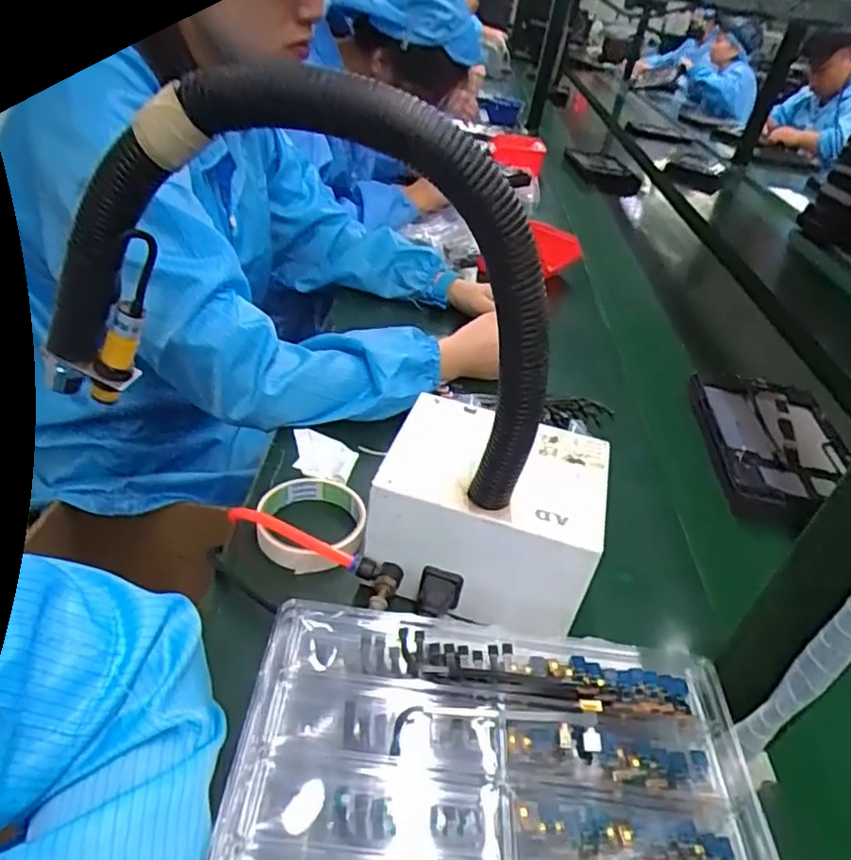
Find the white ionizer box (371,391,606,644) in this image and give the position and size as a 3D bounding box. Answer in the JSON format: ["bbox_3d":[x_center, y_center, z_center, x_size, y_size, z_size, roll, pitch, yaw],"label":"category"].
[{"bbox_3d":[0.047,0.056,0.467,0.159,0.085,0.140,19,39,10],"label":"white ionizer box"}]

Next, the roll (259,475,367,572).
[{"bbox_3d":[-0.093,0.074,0.510,0.084,0.028,0.098,6,37,-7],"label":"roll"}]

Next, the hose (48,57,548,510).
[{"bbox_3d":[-0.072,-0.072,0.343,0.291,0.224,0.035,13,37,2],"label":"hose"}]

